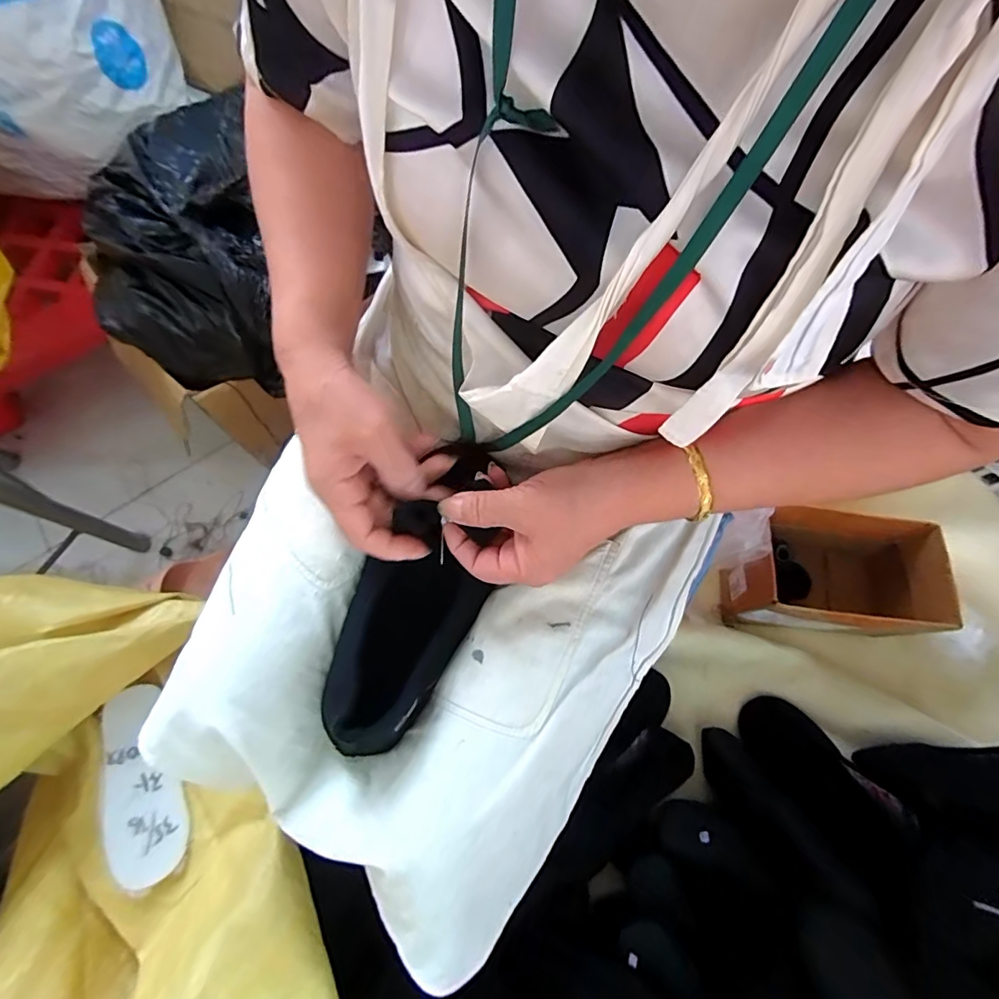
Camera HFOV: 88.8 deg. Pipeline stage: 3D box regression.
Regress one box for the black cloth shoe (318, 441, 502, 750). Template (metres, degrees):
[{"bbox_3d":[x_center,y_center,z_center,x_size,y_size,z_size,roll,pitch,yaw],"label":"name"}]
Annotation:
[{"bbox_3d":[-0.061,0.066,0.348,0.084,0.062,0.227,21,84,8],"label":"black cloth shoe"}]

